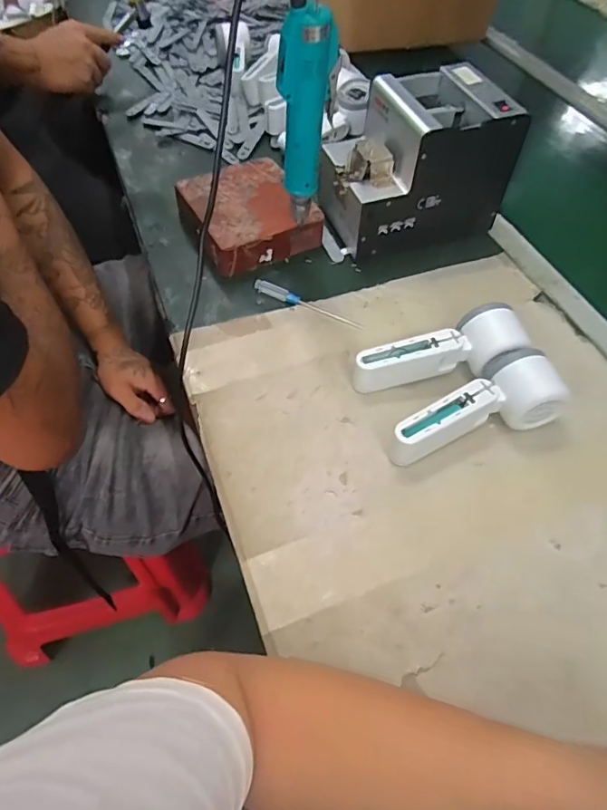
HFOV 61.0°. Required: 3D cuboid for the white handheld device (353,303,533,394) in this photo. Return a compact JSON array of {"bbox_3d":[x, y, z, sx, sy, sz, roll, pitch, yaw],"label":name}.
[{"bbox_3d":[0.125,-0.046,0.487,0.158,0.049,0.052,-16,57,-12],"label":"white handheld device"}]

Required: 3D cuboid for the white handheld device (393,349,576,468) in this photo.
[{"bbox_3d":[0.155,0.009,0.447,0.161,0.049,0.070,-32,62,-21],"label":"white handheld device"}]

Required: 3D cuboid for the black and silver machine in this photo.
[{"bbox_3d":[0.120,-0.275,0.590,0.174,0.145,0.136,-17,57,-13],"label":"black and silver machine"}]

